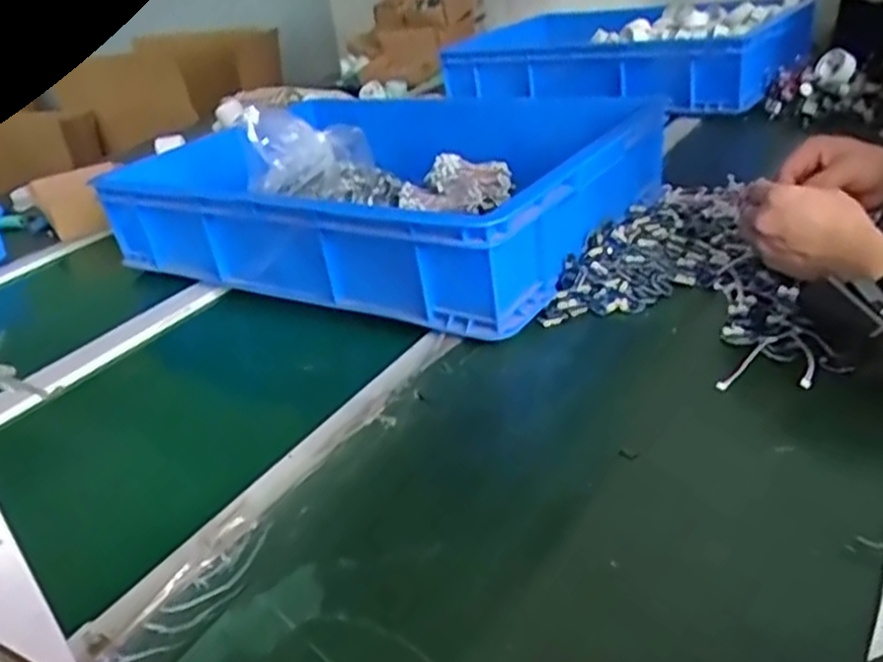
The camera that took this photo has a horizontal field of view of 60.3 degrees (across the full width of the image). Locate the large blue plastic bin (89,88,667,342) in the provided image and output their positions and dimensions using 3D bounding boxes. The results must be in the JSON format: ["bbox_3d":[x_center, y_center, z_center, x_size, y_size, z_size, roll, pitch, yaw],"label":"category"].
[{"bbox_3d":[-0.059,-0.194,0.958,0.573,0.142,0.455,15,35,33],"label":"large blue plastic bin"}]

